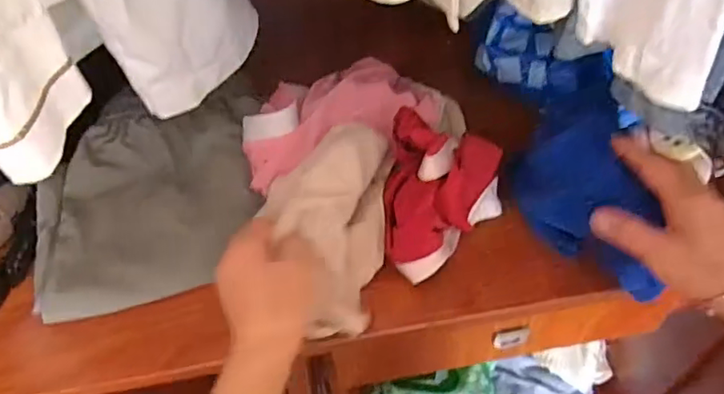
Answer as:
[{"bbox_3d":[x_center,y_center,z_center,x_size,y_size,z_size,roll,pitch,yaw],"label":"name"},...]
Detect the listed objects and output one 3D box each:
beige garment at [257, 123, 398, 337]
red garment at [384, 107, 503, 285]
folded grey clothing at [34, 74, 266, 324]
[{"bbox_3d":[-0.022,0.017,0.459,0.078,0.079,0.158,9,52,10],"label":"beige garment"},{"bbox_3d":[0.066,-0.002,0.482,0.098,0.082,0.123,8,52,9],"label":"red garment"},{"bbox_3d":[-0.183,-0.008,0.524,0.193,0.047,0.234,-6,52,-2],"label":"folded grey clothing"}]

